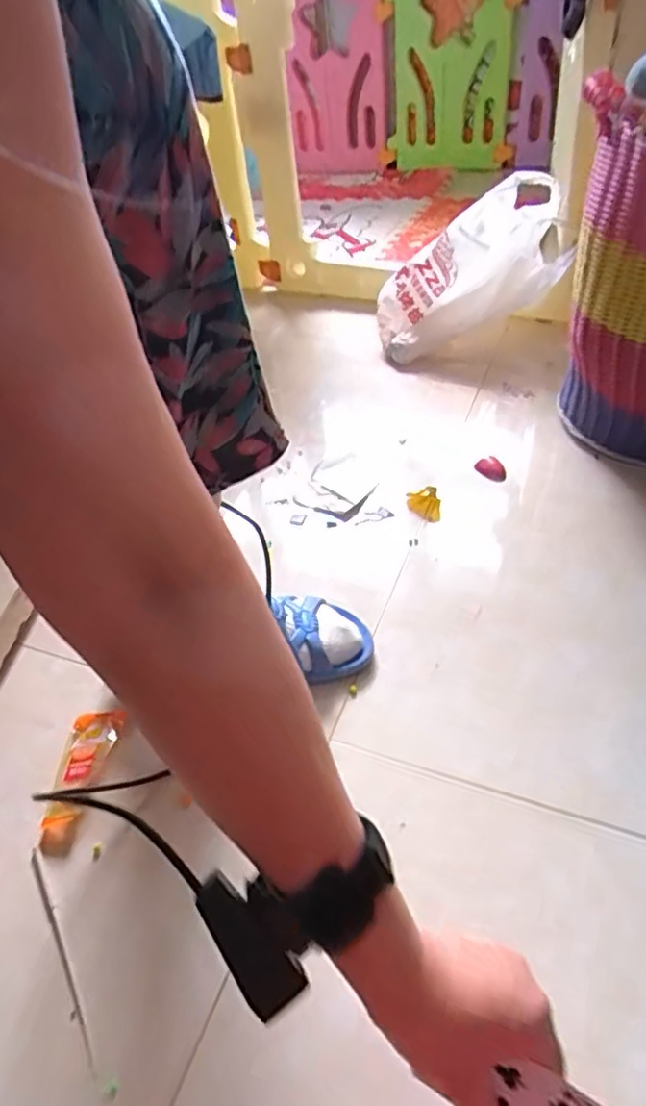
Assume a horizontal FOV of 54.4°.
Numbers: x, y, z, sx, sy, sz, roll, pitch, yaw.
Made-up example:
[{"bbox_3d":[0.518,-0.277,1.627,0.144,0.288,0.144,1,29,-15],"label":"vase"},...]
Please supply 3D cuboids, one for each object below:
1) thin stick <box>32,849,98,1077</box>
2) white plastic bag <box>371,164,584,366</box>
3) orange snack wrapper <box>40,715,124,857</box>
[{"bbox_3d":[-0.194,0.294,0.465,0.008,0.006,0.169,-27,47,-19],"label":"thin stick"},{"bbox_3d":[0.249,-0.458,1.039,0.316,0.220,0.128,-6,42,2],"label":"white plastic bag"},{"bbox_3d":[-0.217,0.199,0.558,0.044,0.017,0.126,0,44,8],"label":"orange snack wrapper"}]

